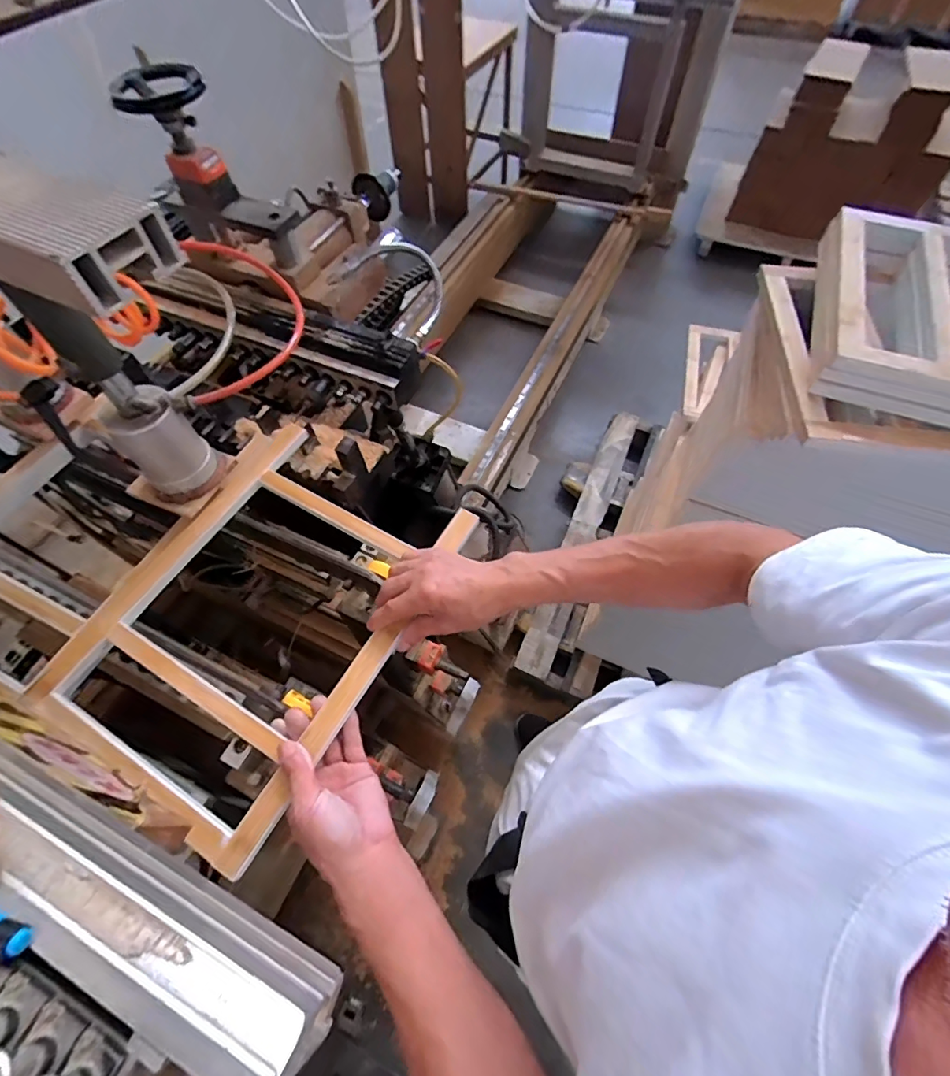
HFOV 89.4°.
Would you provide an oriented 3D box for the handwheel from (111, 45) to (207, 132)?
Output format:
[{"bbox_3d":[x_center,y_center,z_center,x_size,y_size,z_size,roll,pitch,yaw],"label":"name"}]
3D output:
[{"bbox_3d":[-0.417,-0.588,0.642,0.112,0.057,0.102,-20,62,-11],"label":"handwheel"}]

